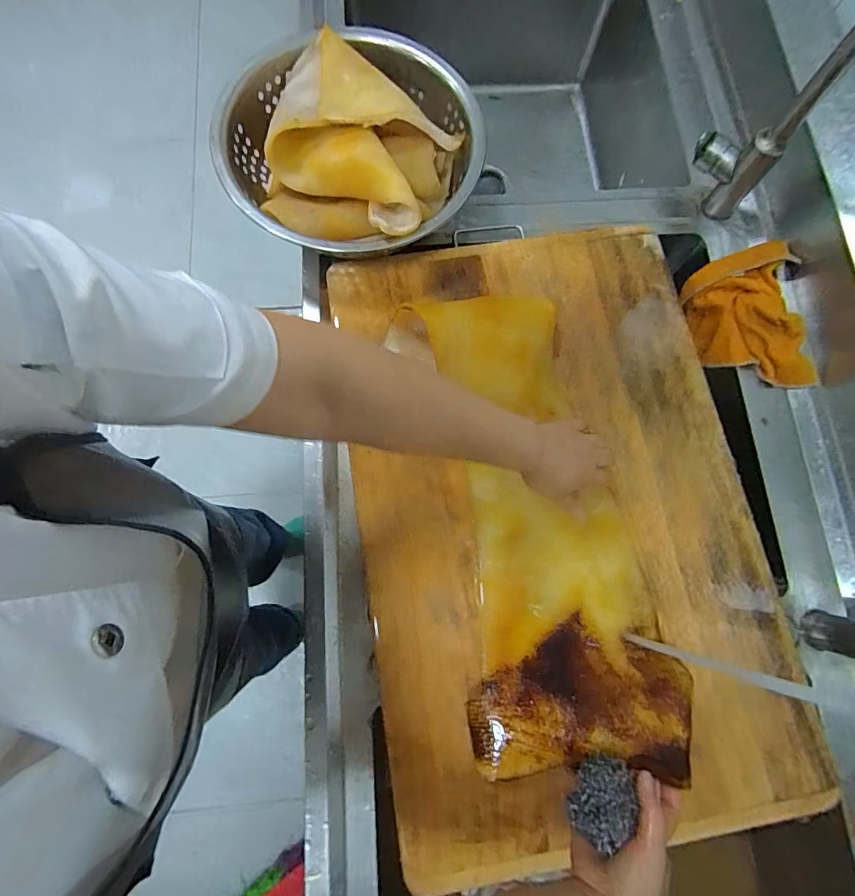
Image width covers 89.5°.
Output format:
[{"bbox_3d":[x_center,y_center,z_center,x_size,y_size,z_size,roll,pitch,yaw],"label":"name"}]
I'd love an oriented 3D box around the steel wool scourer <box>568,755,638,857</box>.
[{"bbox_3d":[0.146,0.290,0.356,0.041,0.029,0.055,23,79,4],"label":"steel wool scourer"}]

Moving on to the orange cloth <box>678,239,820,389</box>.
[{"bbox_3d":[0.426,-0.167,0.584,0.093,0.087,0.200,-8,77,-3],"label":"orange cloth"}]

